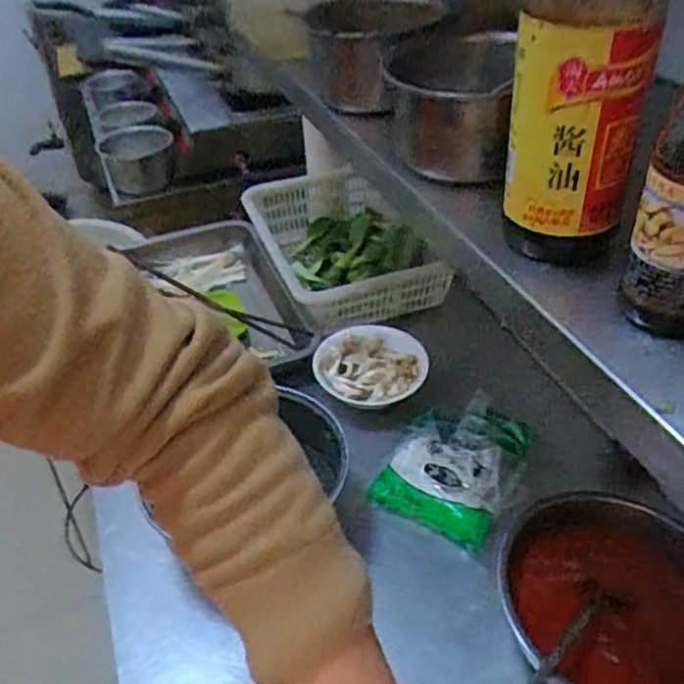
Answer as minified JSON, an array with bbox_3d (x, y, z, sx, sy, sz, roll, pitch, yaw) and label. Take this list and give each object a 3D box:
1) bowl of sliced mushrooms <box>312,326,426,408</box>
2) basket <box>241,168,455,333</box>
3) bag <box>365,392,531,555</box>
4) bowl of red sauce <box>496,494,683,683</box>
[{"bbox_3d":[0.039,0.036,0.852,0.136,0.043,0.132,-1,40,1],"label":"bowl of sliced mushrooms"},{"bbox_3d":[-0.024,-0.166,1.036,0.208,0.110,0.412,-15,42,-15],"label":"basket"},{"bbox_3d":[0.127,0.140,0.746,0.148,0.049,0.168,24,47,28],"label":"bag"},{"bbox_3d":[0.246,0.244,0.587,0.188,0.076,0.198,-1,40,1],"label":"bowl of red sauce"}]

